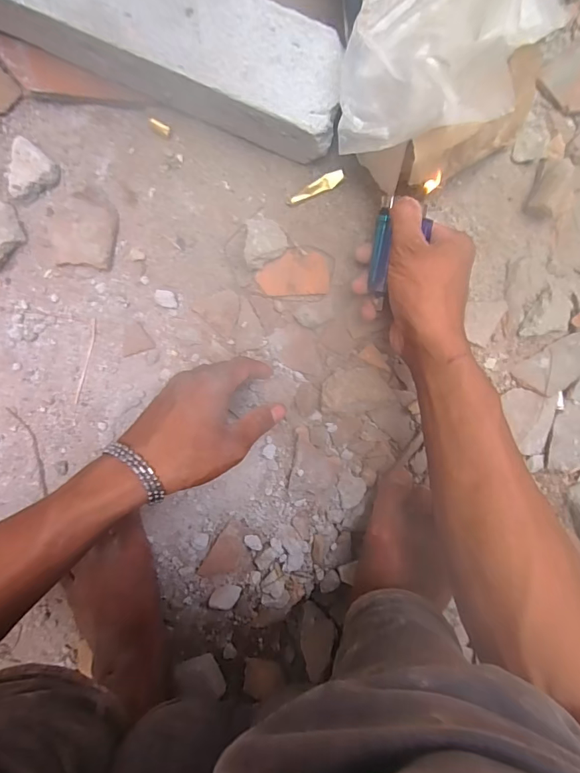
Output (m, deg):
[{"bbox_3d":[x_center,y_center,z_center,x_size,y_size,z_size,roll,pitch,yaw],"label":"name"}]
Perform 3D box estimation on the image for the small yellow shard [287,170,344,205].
[{"bbox_3d":[0.026,-0.193,0.408,0.059,0.007,0.014,-32,98,4],"label":"small yellow shard"}]

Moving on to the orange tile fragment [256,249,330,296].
[{"bbox_3d":[0.004,-0.114,0.420,0.071,0.004,0.042,-2,99,-1],"label":"orange tile fragment"}]

